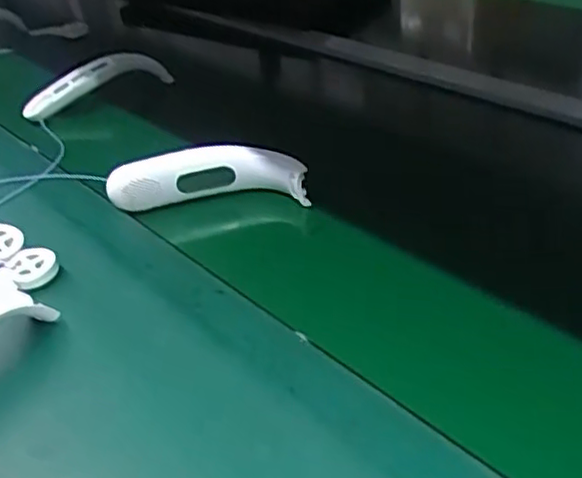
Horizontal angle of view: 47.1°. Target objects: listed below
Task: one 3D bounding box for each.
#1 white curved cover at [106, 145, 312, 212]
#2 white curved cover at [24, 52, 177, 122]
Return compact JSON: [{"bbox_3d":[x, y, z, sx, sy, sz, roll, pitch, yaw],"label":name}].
[{"bbox_3d":[-0.087,-0.060,0.675,0.205,0.054,0.044,-7,36,8],"label":"white curved cover"},{"bbox_3d":[-0.280,-0.225,0.949,0.206,0.044,0.058,-18,41,-19],"label":"white curved cover"}]

